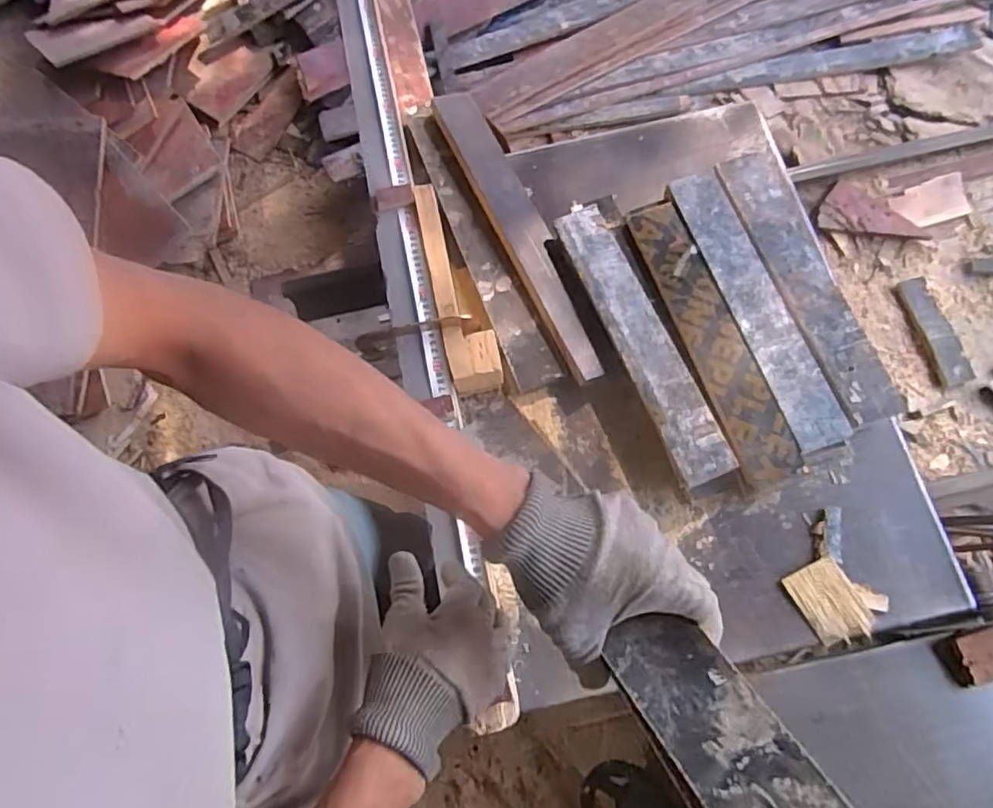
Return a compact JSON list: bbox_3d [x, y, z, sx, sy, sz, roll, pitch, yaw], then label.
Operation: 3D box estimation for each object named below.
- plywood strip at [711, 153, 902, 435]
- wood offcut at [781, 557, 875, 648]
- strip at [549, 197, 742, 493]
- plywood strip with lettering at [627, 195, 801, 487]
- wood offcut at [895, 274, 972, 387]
[{"bbox_3d":[0.374,-0.150,0.749,0.065,0.012,0.365,-20,72,1],"label":"plywood strip"},{"bbox_3d":[0.369,0.222,0.684,0.062,0.009,0.088,-33,67,8],"label":"wood offcut"},{"bbox_3d":[0.172,-0.082,0.746,0.063,0.009,0.372,-23,72,0],"label":"strip"},{"bbox_3d":[0.251,-0.080,0.742,0.068,0.014,0.370,-20,71,3],"label":"plywood strip with lettering"},{"bbox_3d":[0.602,-0.101,0.852,0.046,0.018,0.159,-13,73,-1],"label":"wood offcut"}]

